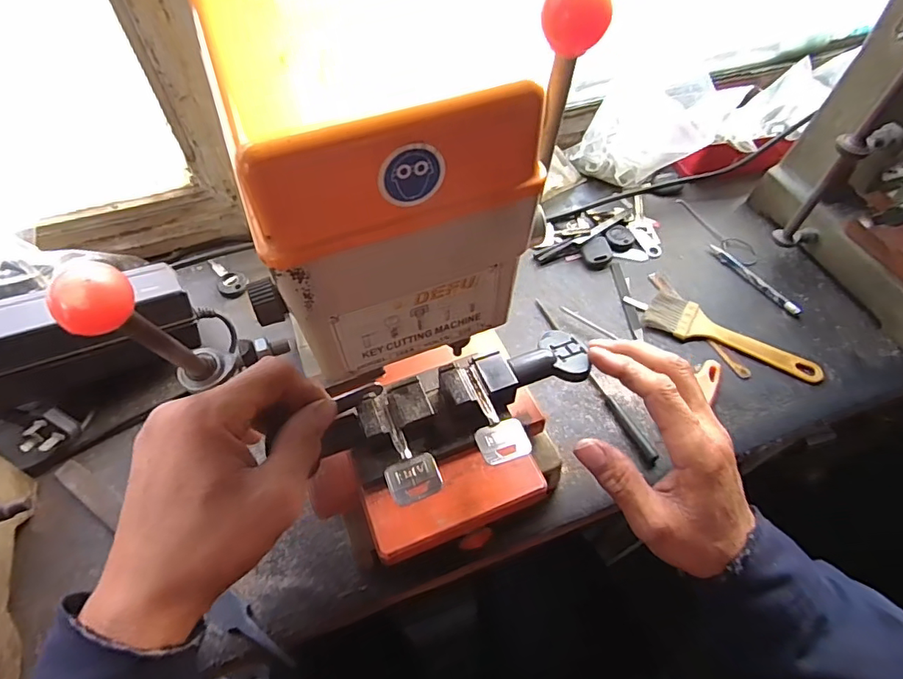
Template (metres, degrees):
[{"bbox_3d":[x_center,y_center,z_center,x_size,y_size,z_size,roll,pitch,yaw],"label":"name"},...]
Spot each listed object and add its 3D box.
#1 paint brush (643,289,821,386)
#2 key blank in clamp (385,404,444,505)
[{"bbox_3d":[0.249,-0.005,0.459,0.146,0.017,0.045,27,61,15],"label":"paint brush"},{"bbox_3d":[-0.027,0.062,0.287,0.027,0.004,0.058,-18,59,-13],"label":"key blank in clamp"}]

